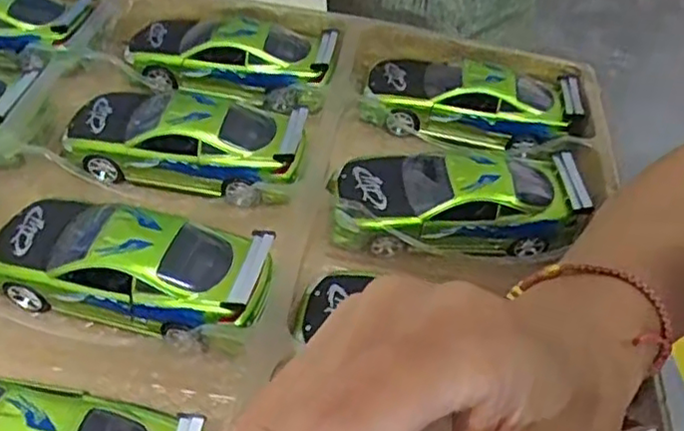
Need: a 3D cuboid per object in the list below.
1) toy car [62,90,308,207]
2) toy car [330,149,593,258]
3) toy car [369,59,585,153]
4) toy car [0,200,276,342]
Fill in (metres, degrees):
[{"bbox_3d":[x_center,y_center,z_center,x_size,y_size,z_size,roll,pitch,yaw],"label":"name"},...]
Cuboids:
[{"bbox_3d":[-0.083,-0.043,0.357,0.122,0.036,0.052,11,48,4],"label":"toy car"},{"bbox_3d":[0.061,-0.011,0.347,0.132,0.036,0.064,-4,49,-9],"label":"toy car"},{"bbox_3d":[0.081,-0.073,0.410,0.126,0.033,0.055,10,48,3],"label":"toy car"},{"bbox_3d":[-0.096,0.023,0.296,0.123,0.036,0.052,12,48,5],"label":"toy car"}]

